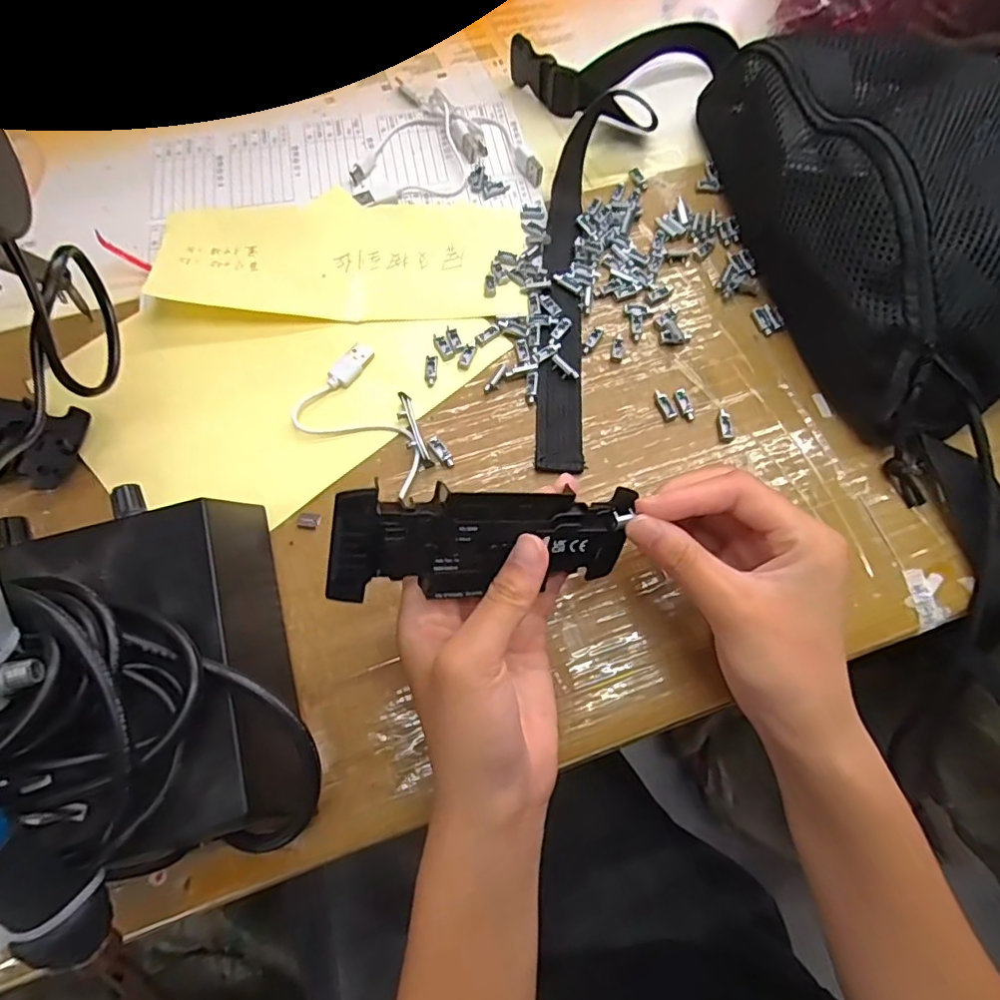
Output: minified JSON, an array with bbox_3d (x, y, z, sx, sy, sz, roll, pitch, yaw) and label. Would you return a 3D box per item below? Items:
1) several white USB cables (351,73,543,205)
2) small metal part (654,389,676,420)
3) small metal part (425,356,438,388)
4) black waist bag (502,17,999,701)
[{"bbox_3d":[-0.044,-0.252,0.387,0.119,0.014,0.111,-10,68,-6],"label":"several white USB cables"},{"bbox_3d":[0.091,-0.053,0.315,0.006,0.005,0.018,-16,69,-8],"label":"small metal part"},{"bbox_3d":[-0.039,-0.073,0.320,0.007,0.004,0.020,1,67,-1],"label":"small metal part"},{"bbox_3d":[0.160,-0.145,0.309,0.270,0.089,0.414,3,67,0],"label":"black waist bag"}]

